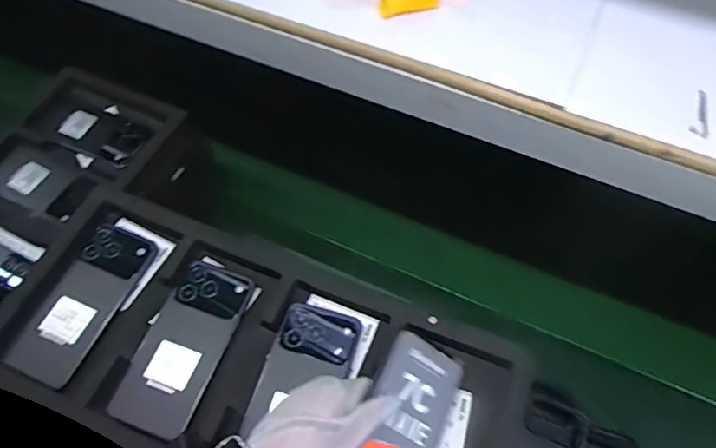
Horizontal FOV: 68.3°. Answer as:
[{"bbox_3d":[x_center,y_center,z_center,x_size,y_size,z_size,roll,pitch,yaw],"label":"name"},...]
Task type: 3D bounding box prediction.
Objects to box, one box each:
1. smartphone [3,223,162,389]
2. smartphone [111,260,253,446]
[{"bbox_3d":[-0.264,0.074,0.515,0.068,0.012,0.159,19,61,11],"label":"smartphone"},{"bbox_3d":[-0.163,0.112,0.495,0.075,0.007,0.157,16,61,9],"label":"smartphone"}]

